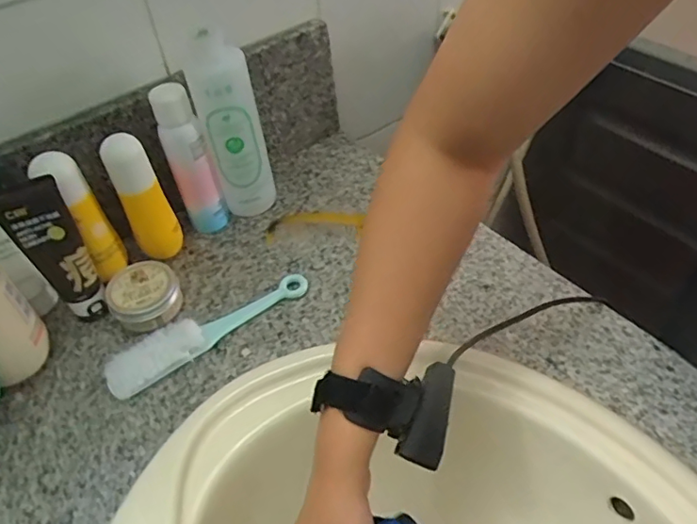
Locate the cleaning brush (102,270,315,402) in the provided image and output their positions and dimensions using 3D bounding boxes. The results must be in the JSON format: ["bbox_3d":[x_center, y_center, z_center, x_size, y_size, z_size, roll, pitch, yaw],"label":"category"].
[{"bbox_3d":[-0.134,0.060,0.540,0.207,0.025,0.042,-29,51,-21],"label":"cleaning brush"}]

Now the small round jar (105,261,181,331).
[{"bbox_3d":[-0.203,0.035,0.559,0.067,0.041,0.062,-3,46,3],"label":"small round jar"}]

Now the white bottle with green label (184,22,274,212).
[{"bbox_3d":[-0.124,-0.136,0.601,0.063,0.209,0.046,-17,47,-10],"label":"white bottle with green label"}]

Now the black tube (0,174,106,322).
[{"bbox_3d":[-0.274,-0.011,0.525,0.054,0.161,0.030,-21,44,-14],"label":"black tube"}]

